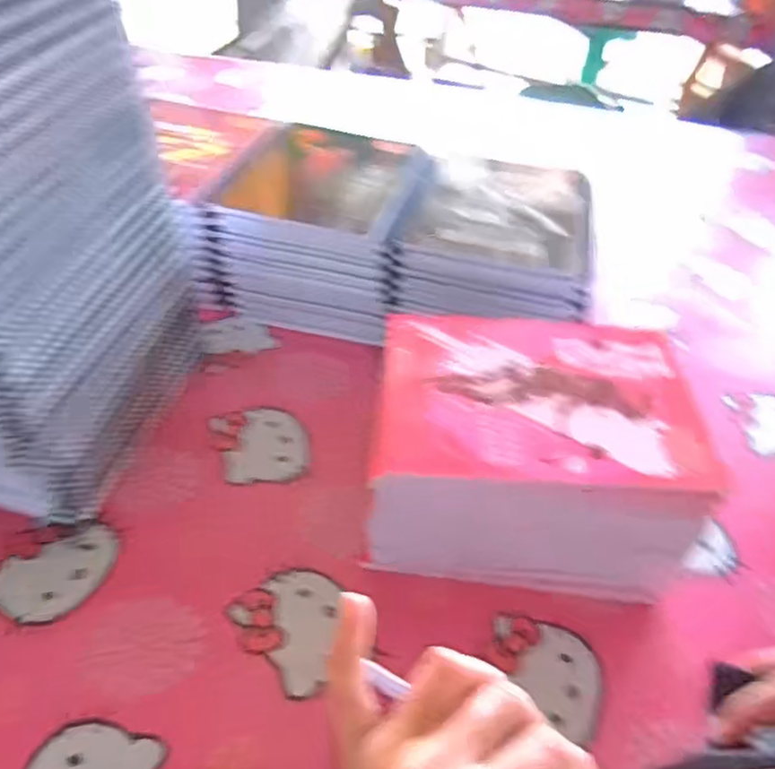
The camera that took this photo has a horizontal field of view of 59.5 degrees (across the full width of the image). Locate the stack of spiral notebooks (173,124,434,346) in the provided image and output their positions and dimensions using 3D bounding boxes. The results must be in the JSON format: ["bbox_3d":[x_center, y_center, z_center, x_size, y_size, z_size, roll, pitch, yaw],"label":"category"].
[{"bbox_3d":[-0.065,-0.160,0.666,0.189,0.113,0.209,12,45,6],"label":"stack of spiral notebooks"}]

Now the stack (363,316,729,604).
[{"bbox_3d":[0.097,0.042,0.469,0.203,0.099,0.165,9,45,3],"label":"stack"}]

